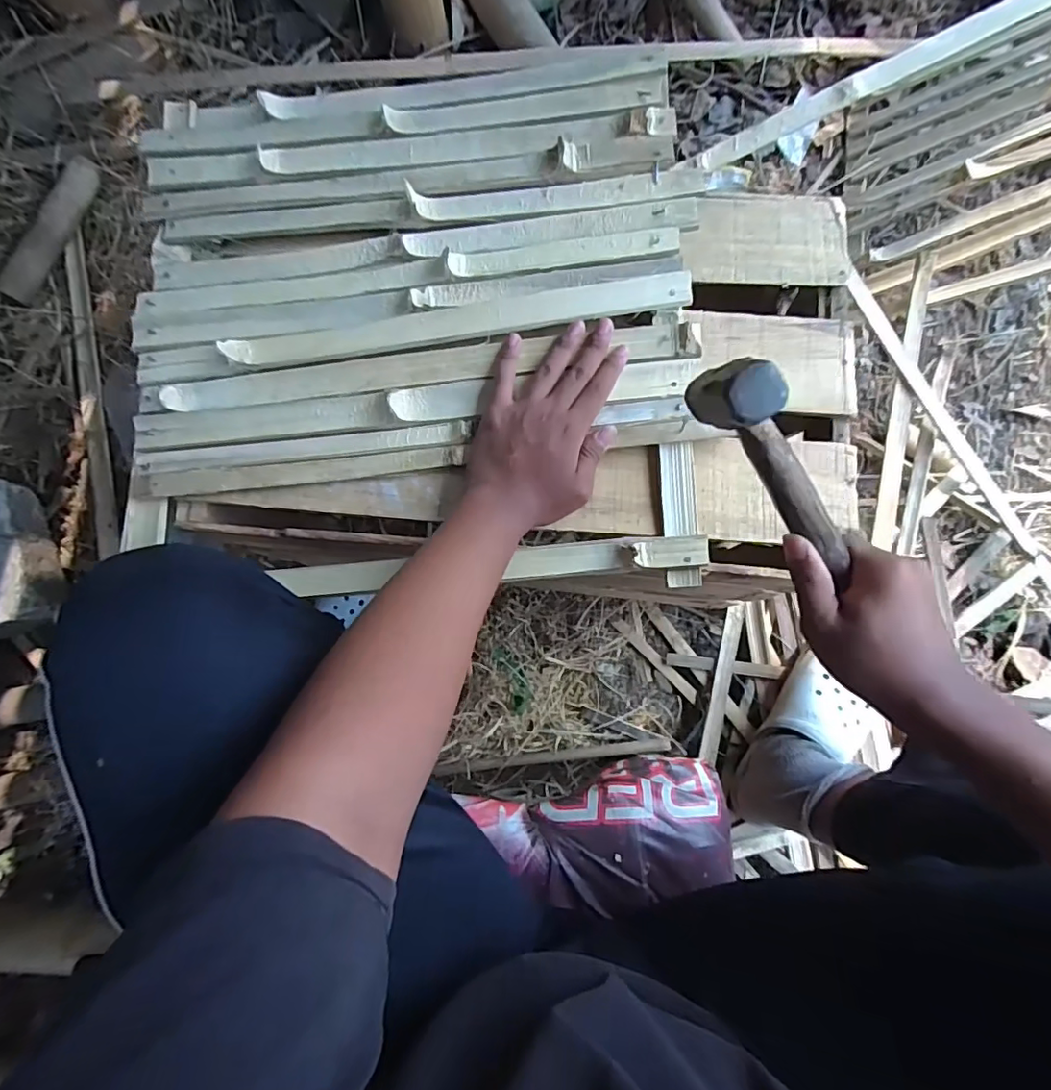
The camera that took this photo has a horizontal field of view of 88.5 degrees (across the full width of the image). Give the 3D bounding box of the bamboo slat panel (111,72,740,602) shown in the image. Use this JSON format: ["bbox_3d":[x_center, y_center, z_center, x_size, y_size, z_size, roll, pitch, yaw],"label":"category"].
[{"bbox_3d":[-0.102,-0.202,0.480,0.492,0.024,0.469,-3,83,4],"label":"bamboo slat panel"}]

